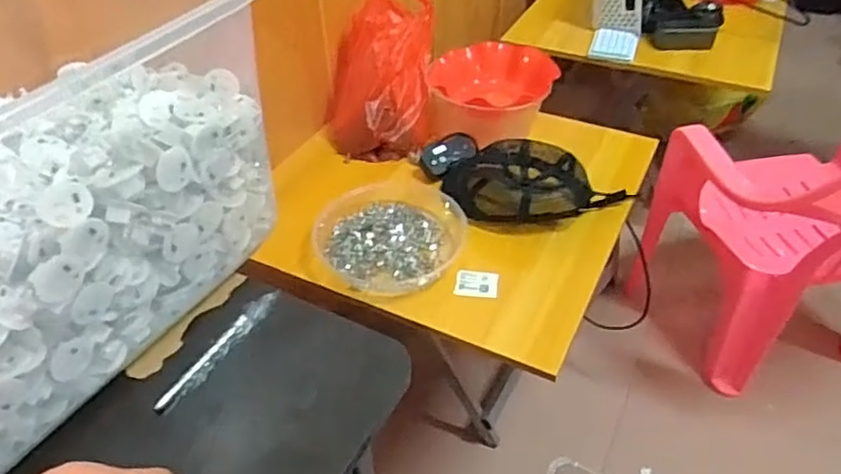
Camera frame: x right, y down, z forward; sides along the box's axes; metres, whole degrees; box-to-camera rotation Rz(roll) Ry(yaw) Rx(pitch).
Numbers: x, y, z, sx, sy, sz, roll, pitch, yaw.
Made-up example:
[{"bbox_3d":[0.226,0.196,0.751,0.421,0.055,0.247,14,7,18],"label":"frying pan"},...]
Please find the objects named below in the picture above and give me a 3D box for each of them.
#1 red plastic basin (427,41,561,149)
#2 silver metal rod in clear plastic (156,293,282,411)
[{"bbox_3d":[0.123,-0.261,1.198,0.220,0.111,0.236,20,46,20],"label":"red plastic basin"},{"bbox_3d":[-0.166,0.092,0.529,0.016,0.010,0.139,19,46,20],"label":"silver metal rod in clear plastic"}]

